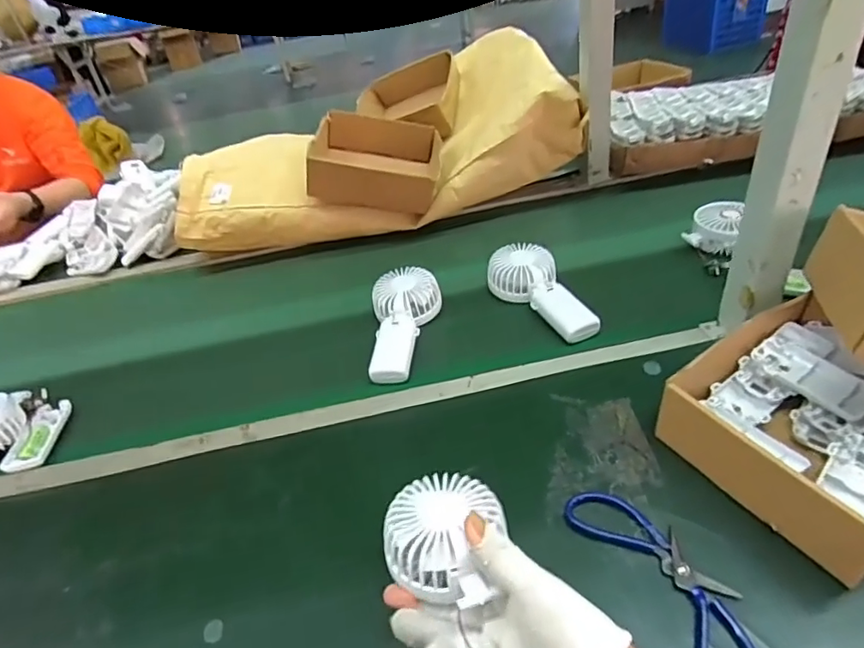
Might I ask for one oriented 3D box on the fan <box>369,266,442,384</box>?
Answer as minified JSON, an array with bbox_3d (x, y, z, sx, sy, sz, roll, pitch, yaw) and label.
[{"bbox_3d":[-0.038,0.001,0.662,0.085,0.035,0.176,0,51,11],"label":"fan"}]

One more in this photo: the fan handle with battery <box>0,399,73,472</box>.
[{"bbox_3d":[-0.447,0.124,0.613,0.046,0.014,0.105,-12,36,-2],"label":"fan handle with battery"}]

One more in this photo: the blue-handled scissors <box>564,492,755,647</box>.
[{"bbox_3d":[0.174,0.188,0.394,0.065,0.023,0.169,-22,38,-16],"label":"blue-handled scissors"}]

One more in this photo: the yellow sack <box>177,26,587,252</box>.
[{"bbox_3d":[-0.114,-0.315,0.945,0.651,0.184,0.336,-16,37,-7],"label":"yellow sack"}]

